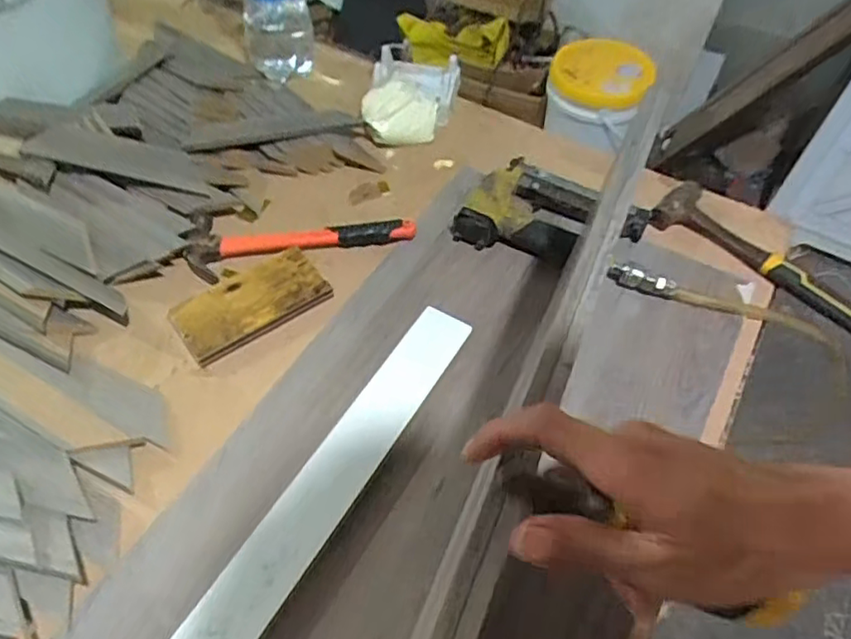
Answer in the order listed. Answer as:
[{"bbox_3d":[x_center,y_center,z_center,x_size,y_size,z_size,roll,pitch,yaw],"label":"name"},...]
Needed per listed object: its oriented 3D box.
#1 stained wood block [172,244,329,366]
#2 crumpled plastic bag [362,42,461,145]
[{"bbox_3d":[-0.180,-0.017,0.644,0.152,0.019,0.086,-28,61,-23],"label":"stained wood block"},{"bbox_3d":[-0.019,-0.310,0.855,0.119,0.043,0.174,12,54,3],"label":"crumpled plastic bag"}]

